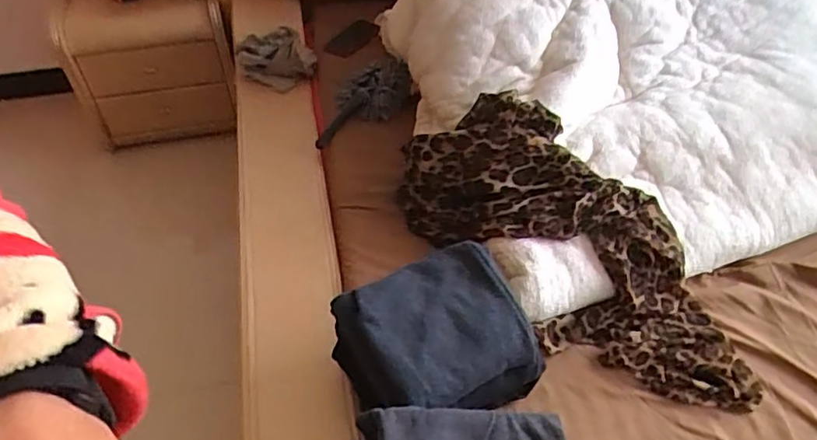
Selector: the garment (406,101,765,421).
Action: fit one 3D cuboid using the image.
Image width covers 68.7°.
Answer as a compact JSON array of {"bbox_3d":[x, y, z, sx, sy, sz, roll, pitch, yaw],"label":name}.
[{"bbox_3d":[0.279,0.064,1.076,0.311,0.208,0.715,-37,69,-29],"label":"garment"}]

